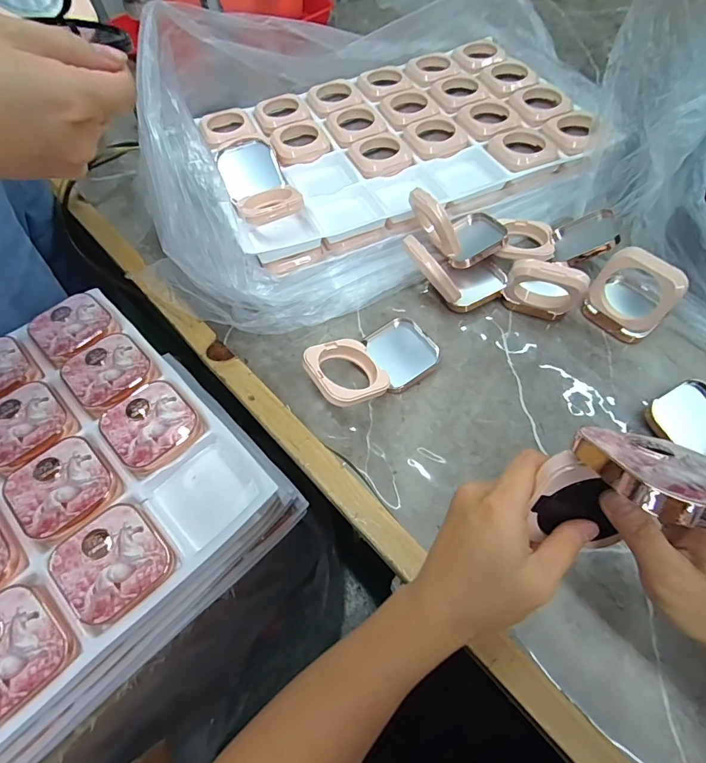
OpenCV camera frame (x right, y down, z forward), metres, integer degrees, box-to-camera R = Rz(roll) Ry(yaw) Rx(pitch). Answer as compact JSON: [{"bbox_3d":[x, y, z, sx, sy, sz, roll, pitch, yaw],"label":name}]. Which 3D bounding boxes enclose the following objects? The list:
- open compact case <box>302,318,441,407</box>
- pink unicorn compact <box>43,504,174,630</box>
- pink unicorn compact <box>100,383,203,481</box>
[{"bbox_3d":[0.022,-0.024,0.459,0.141,0.055,0.074,-32,64,-15],"label":"open compact case"},{"bbox_3d":[-0.197,0.149,0.355,0.076,0.023,0.075,-40,66,-19],"label":"pink unicorn compact"},{"bbox_3d":[-0.196,0.042,0.417,0.078,0.019,0.076,-40,66,-19],"label":"pink unicorn compact"}]

